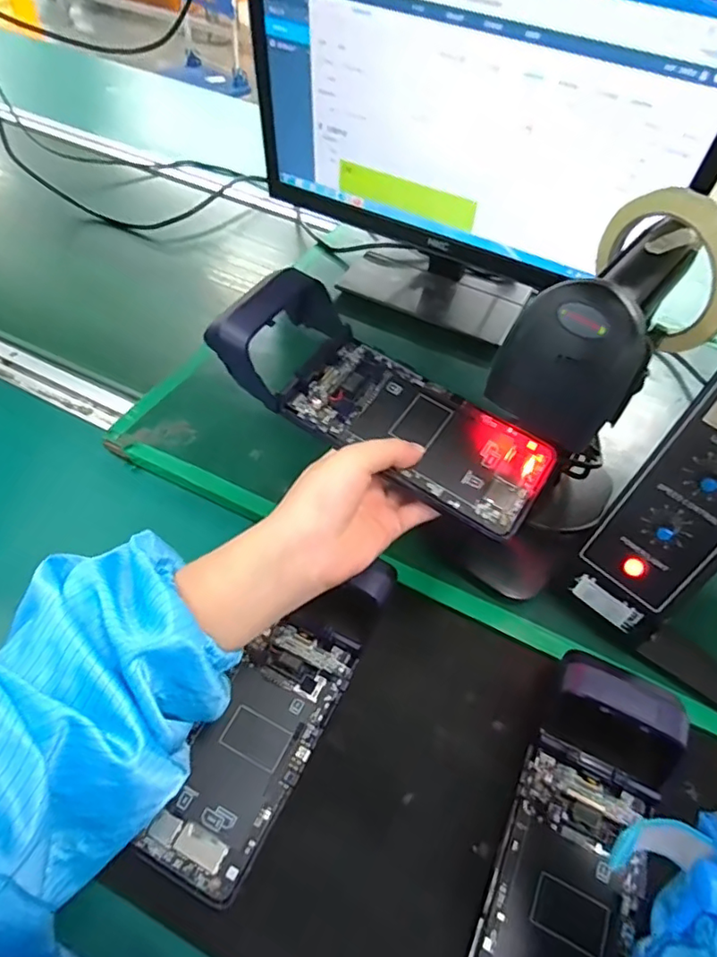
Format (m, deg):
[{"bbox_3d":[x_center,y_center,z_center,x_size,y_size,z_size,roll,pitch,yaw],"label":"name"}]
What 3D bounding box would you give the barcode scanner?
[{"bbox_3d":[0.144,-0.038,0.388,0.153,0.229,0.092,-28,59,-25],"label":"barcode scanner"}]

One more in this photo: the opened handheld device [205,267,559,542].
[{"bbox_3d":[0.017,-0.049,0.357,0.215,0.041,0.081,34,56,6],"label":"opened handheld device"}]

